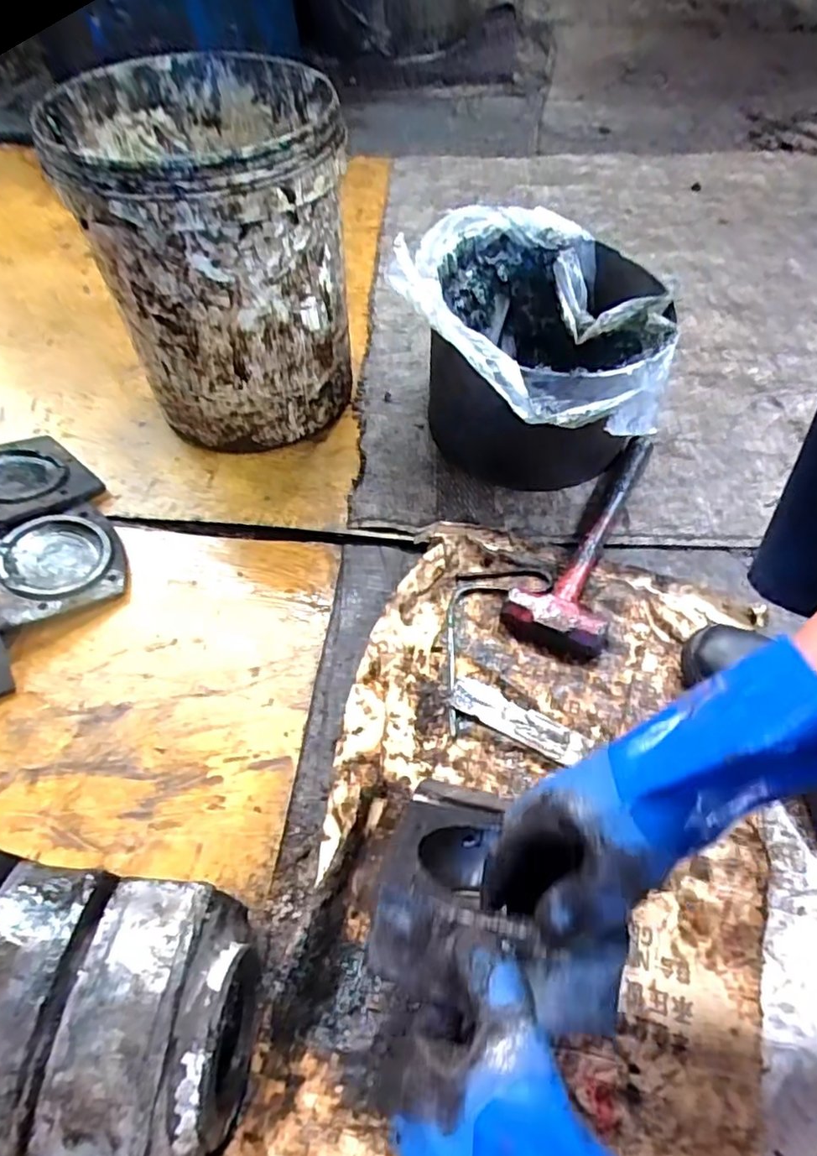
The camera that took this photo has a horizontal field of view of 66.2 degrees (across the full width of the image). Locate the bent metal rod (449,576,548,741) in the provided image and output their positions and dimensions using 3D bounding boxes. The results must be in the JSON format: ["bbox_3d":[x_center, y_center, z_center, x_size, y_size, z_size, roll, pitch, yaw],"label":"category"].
[{"bbox_3d":[0.066,0.059,0.647,0.081,0.007,0.200,24,62,18],"label":"bent metal rod"}]

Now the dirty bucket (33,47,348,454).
[{"bbox_3d":[-0.215,-0.373,0.732,0.271,0.302,0.330,-17,59,-11],"label":"dirty bucket"}]

